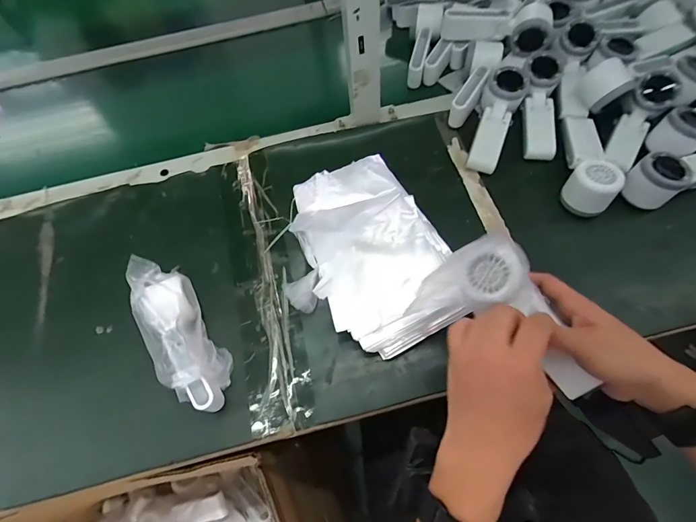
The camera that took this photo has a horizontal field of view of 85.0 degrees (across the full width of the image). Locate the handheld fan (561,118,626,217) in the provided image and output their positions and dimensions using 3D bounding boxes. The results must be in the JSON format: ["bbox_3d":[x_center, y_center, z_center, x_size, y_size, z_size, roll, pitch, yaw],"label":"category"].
[{"bbox_3d":[0.320,-0.137,0.521,0.055,0.065,0.156,6,64,7],"label":"handheld fan"}]

